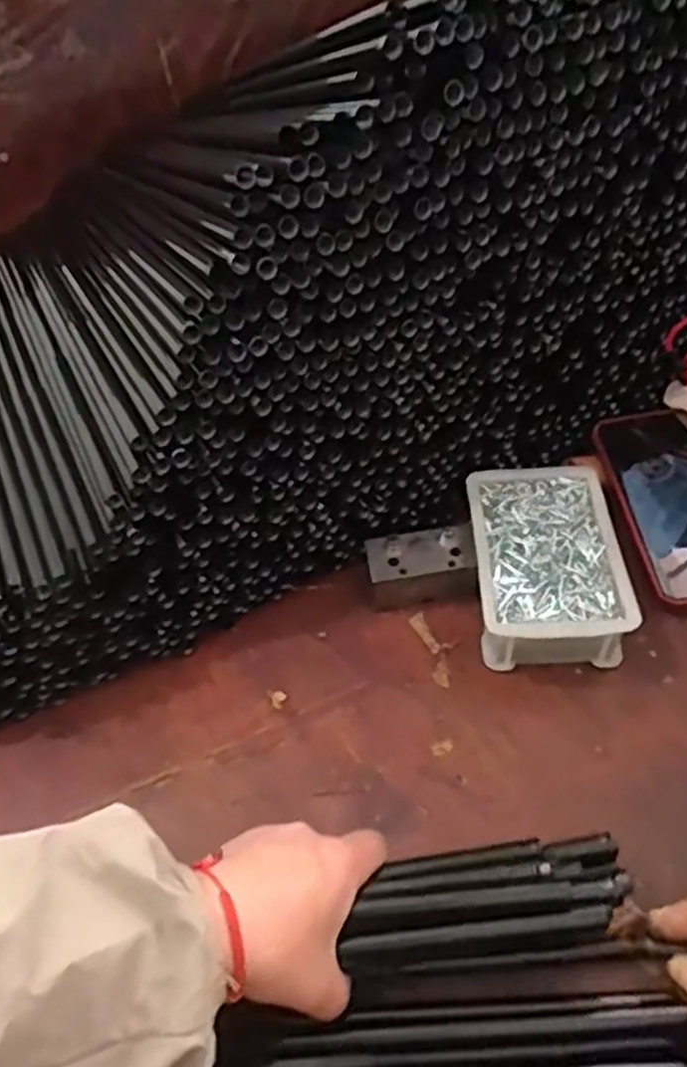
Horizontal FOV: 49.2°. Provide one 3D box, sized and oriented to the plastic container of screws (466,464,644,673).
[{"bbox_3d":[0.138,0.021,0.529,0.095,0.052,0.149,-2,48,3],"label":"plastic container of screws"}]

